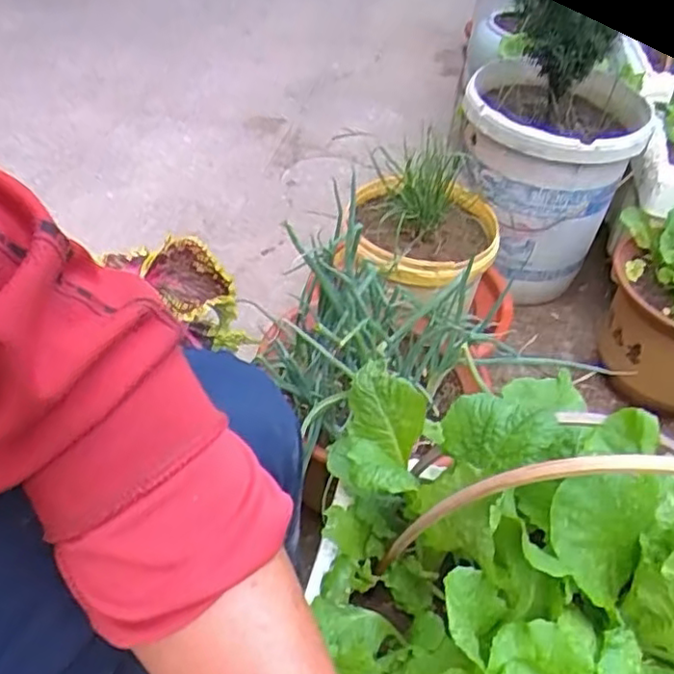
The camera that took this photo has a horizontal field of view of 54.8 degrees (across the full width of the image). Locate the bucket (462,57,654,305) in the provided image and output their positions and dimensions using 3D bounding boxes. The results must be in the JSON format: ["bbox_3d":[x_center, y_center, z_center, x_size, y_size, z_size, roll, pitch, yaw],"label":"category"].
[{"bbox_3d":[0.347,-0.273,1.166,0.287,0.321,0.270,3,44,-3],"label":"bucket"}]

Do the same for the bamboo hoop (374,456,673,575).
[{"bbox_3d":[0.175,0.128,0.412,0.272,0.189,0.016,10,44,4],"label":"bamboo hoop"}]

